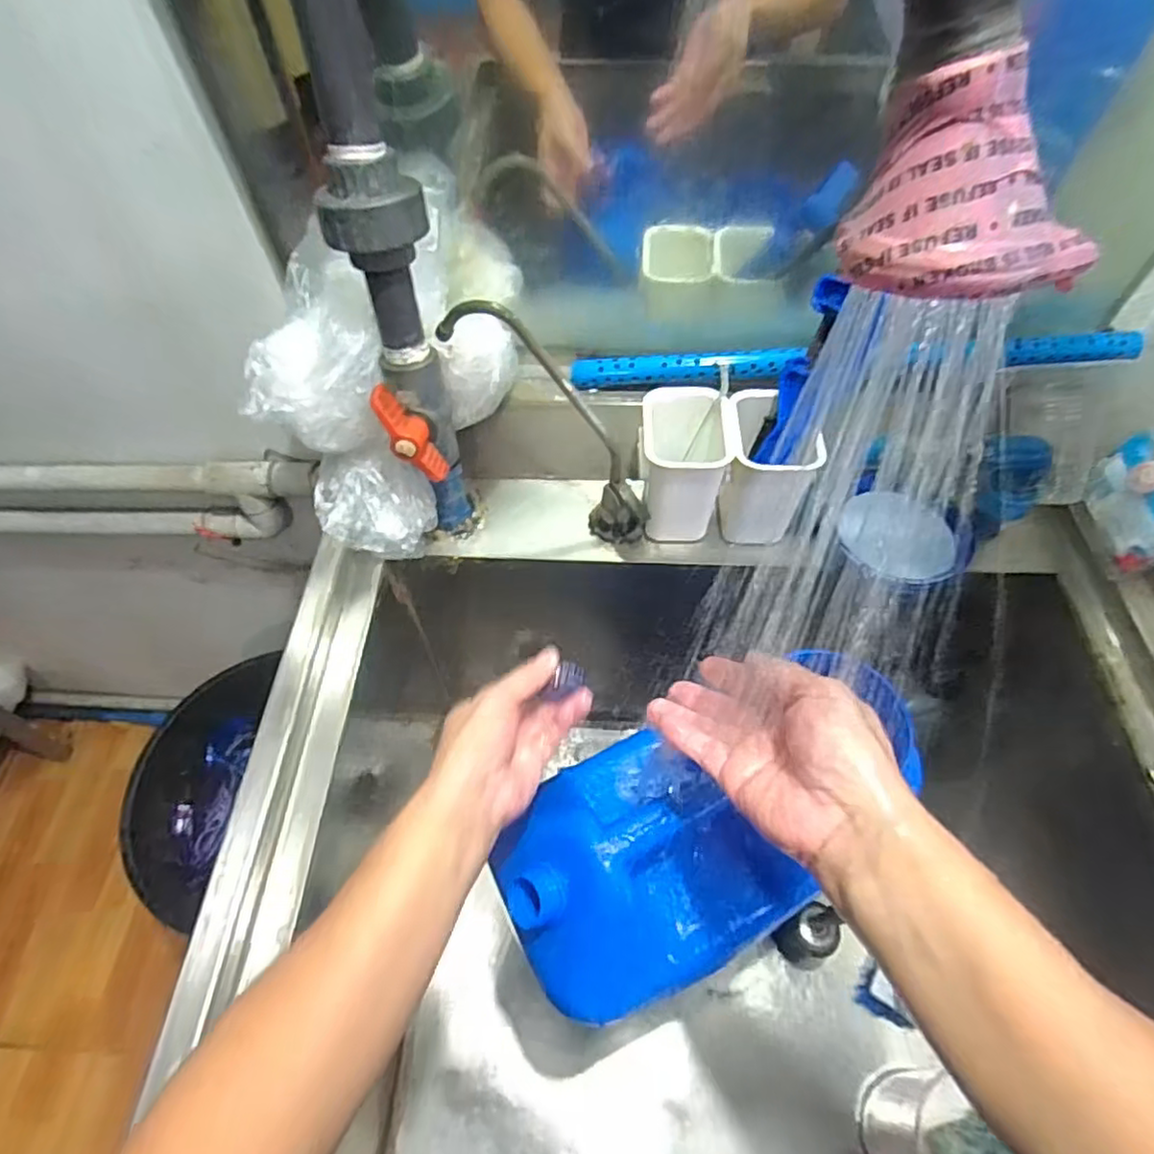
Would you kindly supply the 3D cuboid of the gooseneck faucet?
[{"bbox_3d":[-0.013,-0.124,0.555,0.074,0.255,0.046,-3,48,39],"label":"gooseneck faucet"}]

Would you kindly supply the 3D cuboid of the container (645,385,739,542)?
[{"bbox_3d":[0.090,-0.094,0.560,0.070,0.091,0.084,1,56,1],"label":"container"}]

